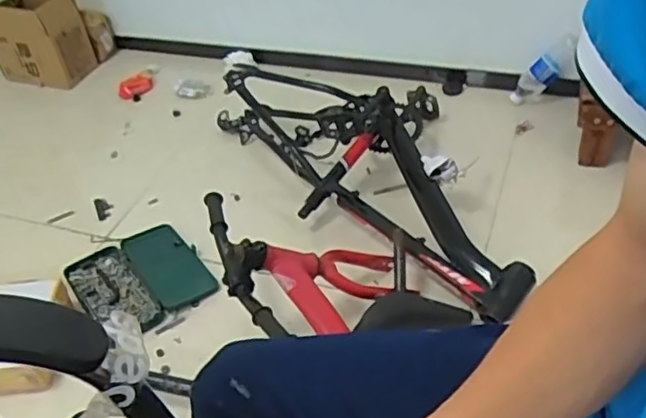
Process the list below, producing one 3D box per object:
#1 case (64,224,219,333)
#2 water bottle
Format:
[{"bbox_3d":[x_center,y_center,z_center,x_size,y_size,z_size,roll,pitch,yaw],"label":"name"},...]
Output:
[{"bbox_3d":[-0.370,0.145,1.314,0.246,0.041,0.260,-29,47,-23],"label":"case"},{"bbox_3d":[0.563,-0.346,1.633,0.204,0.069,0.068,-47,40,19],"label":"water bottle"}]

